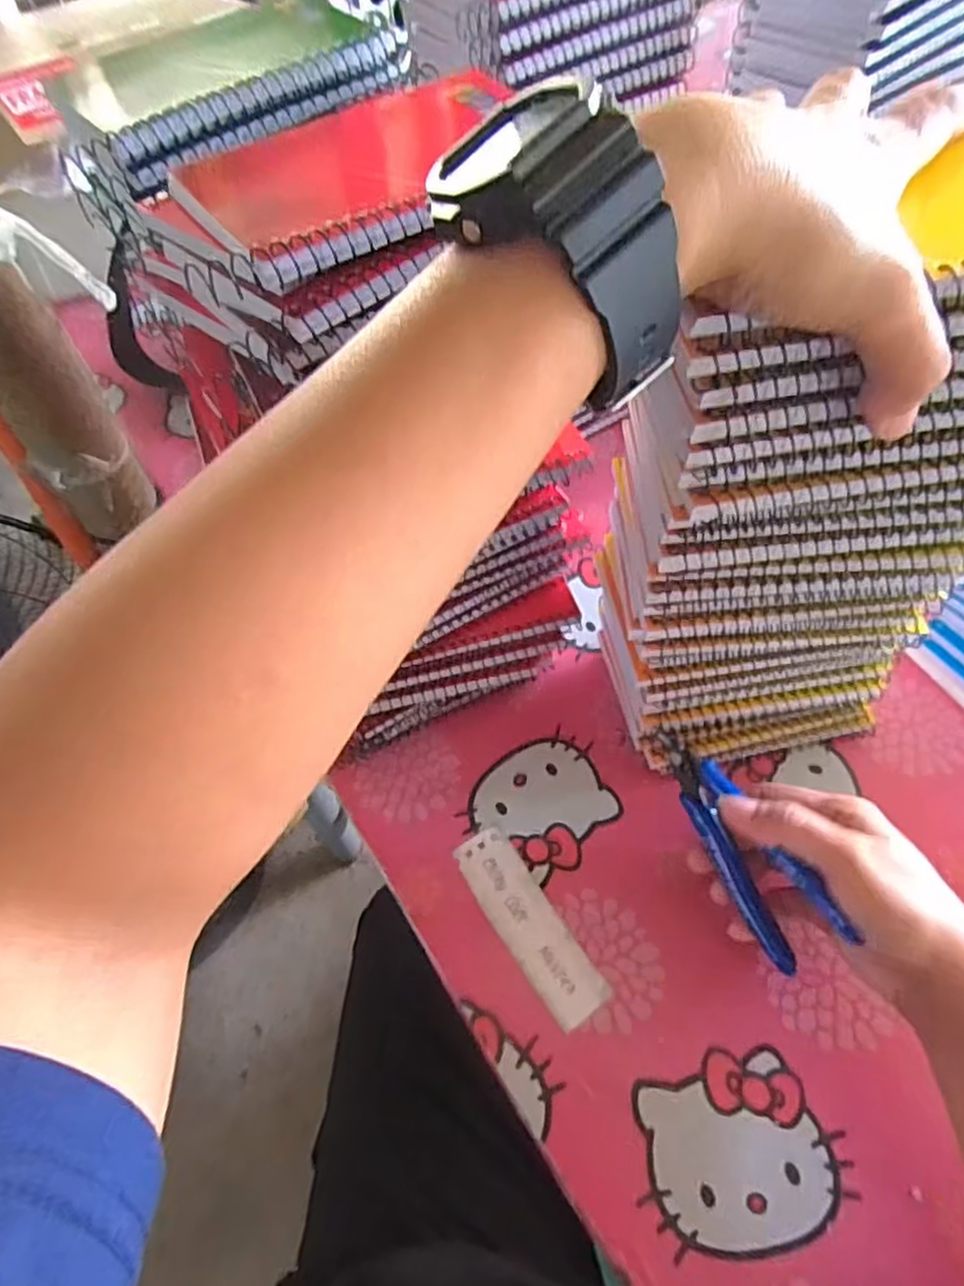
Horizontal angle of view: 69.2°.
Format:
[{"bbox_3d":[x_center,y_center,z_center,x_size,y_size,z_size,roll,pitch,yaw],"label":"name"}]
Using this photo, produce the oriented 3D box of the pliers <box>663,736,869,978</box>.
[{"bbox_3d":[0.123,0.093,0.334,0.020,0.050,0.120,-23,66,-11],"label":"pliers"}]

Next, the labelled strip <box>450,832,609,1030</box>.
[{"bbox_3d":[0.024,0.147,0.370,0.032,0.004,0.105,-30,60,-15],"label":"labelled strip"}]

